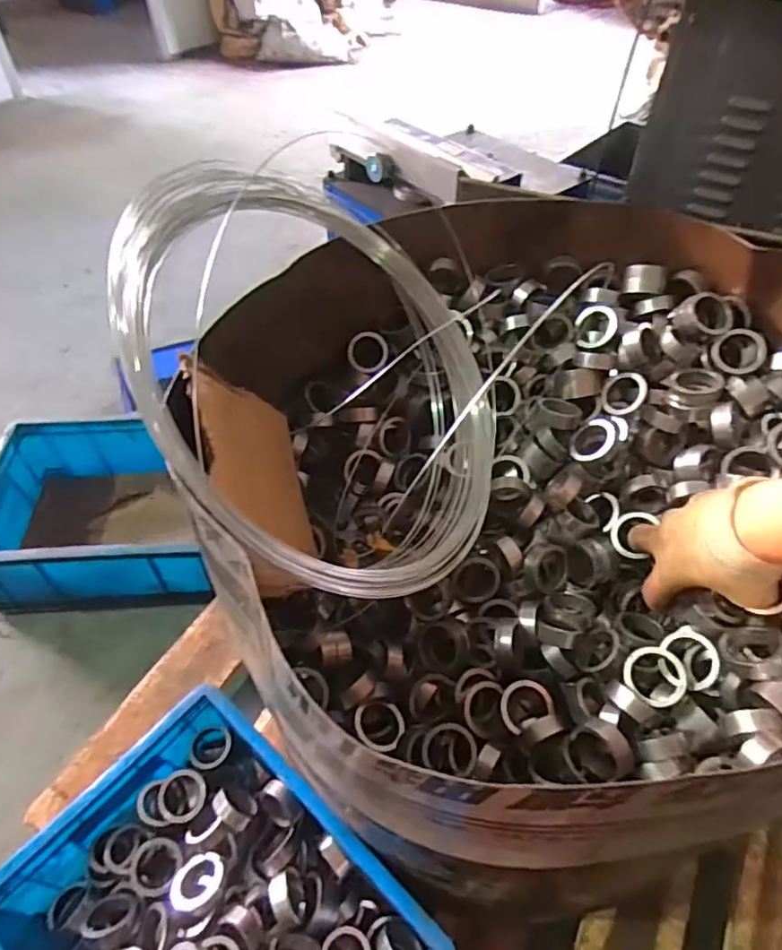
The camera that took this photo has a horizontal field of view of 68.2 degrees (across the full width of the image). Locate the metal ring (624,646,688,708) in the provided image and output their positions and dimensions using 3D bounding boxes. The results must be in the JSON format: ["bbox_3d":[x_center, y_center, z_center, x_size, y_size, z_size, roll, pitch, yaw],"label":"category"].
[{"bbox_3d":[0.212,0.160,0.462,0.046,0.013,0.046,-7,52,13],"label":"metal ring"}]

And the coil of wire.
[{"bbox_3d":[-0.043,-0.083,0.480,0.367,0.047,0.349,21,60,-40],"label":"coil of wire"}]

